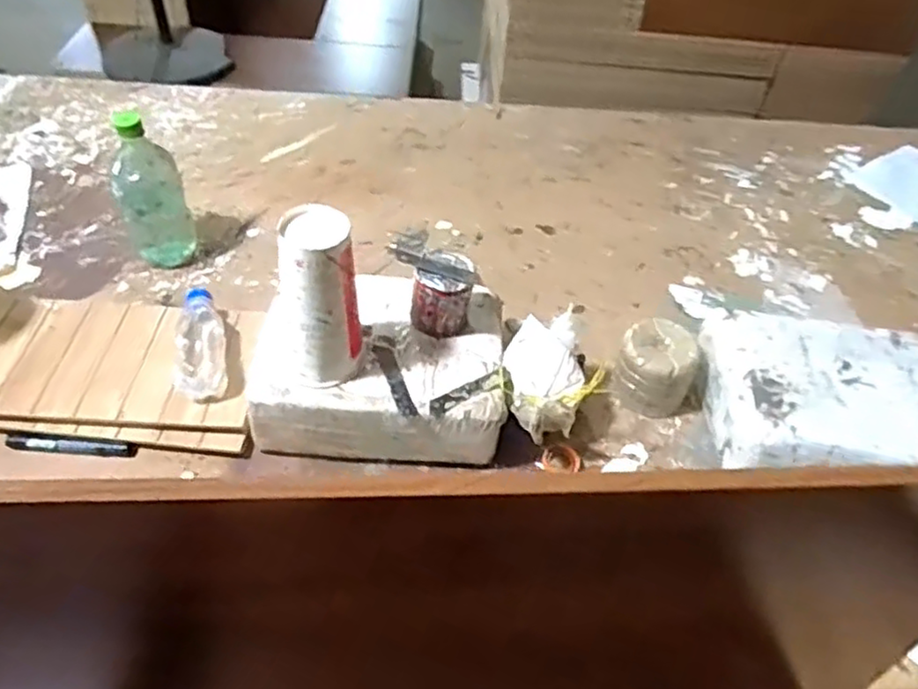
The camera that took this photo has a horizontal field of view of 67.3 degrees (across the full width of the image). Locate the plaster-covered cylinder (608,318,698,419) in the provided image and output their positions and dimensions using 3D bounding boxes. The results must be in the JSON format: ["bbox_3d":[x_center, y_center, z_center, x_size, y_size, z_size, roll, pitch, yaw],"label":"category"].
[{"bbox_3d":[0.231,0.032,0.825,0.090,0.092,0.088,29,49,21],"label":"plaster-covered cylinder"}]

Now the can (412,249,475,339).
[{"bbox_3d":[-0.017,-0.053,0.739,0.059,0.073,0.056,3,45,-3],"label":"can"}]

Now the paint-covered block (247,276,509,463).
[{"bbox_3d":[-0.083,0.021,0.767,0.271,0.089,0.207,8,45,1],"label":"paint-covered block"}]

